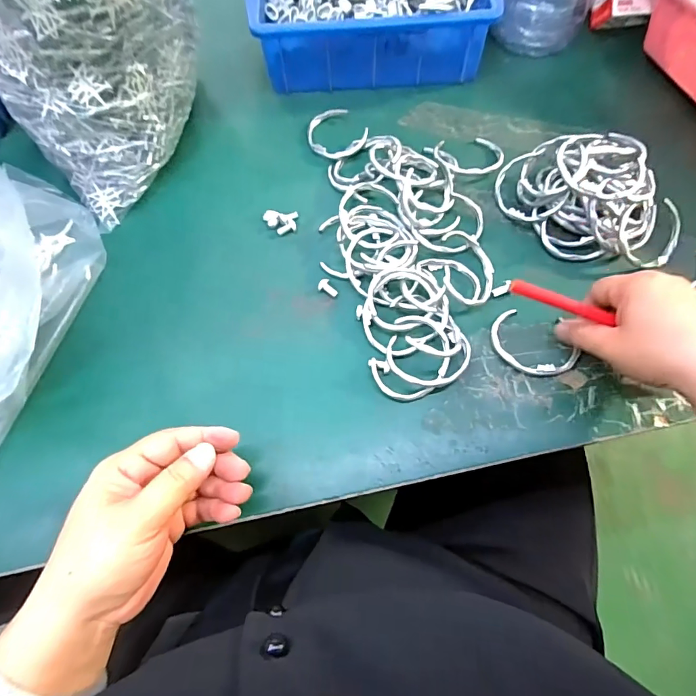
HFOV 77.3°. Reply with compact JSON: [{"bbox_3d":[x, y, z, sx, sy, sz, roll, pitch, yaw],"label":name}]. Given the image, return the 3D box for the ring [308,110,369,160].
[{"bbox_3d":[-0.014,-0.215,0.437,0.054,0.015,0.064,-30,69,-11],"label":"ring"}]

